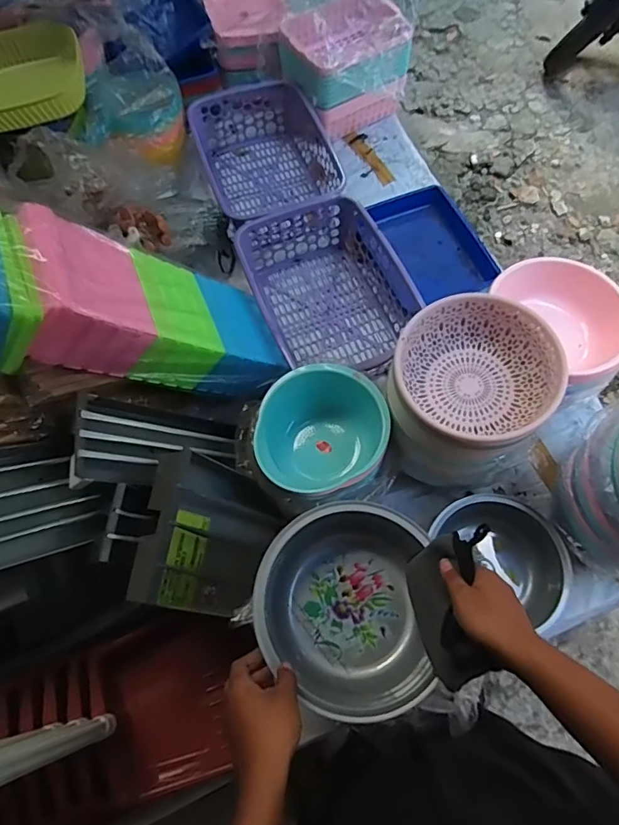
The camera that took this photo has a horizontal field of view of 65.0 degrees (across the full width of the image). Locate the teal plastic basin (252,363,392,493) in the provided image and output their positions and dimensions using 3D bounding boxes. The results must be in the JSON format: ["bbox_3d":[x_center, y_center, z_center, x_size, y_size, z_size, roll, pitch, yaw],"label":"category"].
[{"bbox_3d":[0.021,0.041,0.879,0.217,0.140,0.204,-1,67,1],"label":"teal plastic basin"}]

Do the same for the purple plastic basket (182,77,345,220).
[{"bbox_3d":[-0.110,-0.660,1.251,0.317,0.116,0.401,-25,68,-9],"label":"purple plastic basket"}]

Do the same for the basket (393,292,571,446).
[{"bbox_3d":[0.258,-0.074,0.774,0.233,0.100,0.213,9,67,5],"label":"basket"}]

